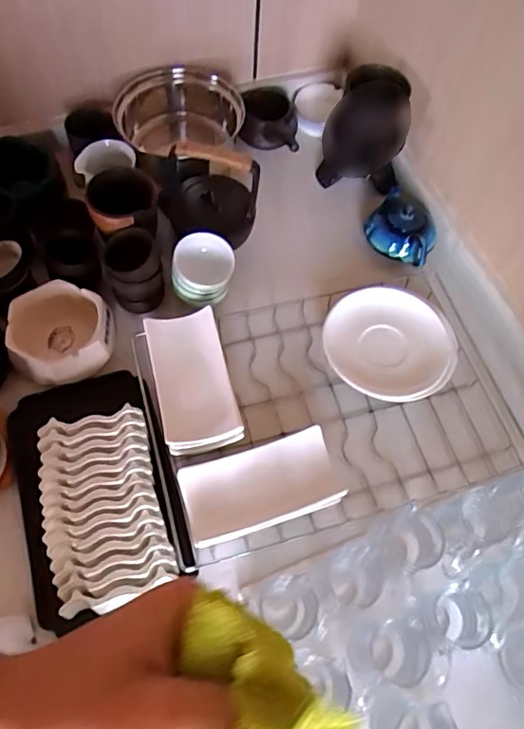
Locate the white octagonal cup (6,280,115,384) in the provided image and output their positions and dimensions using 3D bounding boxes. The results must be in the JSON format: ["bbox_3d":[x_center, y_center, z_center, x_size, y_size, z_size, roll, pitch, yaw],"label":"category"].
[{"bbox_3d":[-0.219,-0.031,0.608,0.106,0.059,0.106,-15,64,-12],"label":"white octagonal cup"}]

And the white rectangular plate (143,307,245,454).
[{"bbox_3d":[-0.072,0.015,0.567,0.076,0.020,0.150,-11,63,-10],"label":"white rectangular plate"}]

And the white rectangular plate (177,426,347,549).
[{"bbox_3d":[-0.002,0.118,0.530,0.144,0.022,0.074,-15,64,-12],"label":"white rectangular plate"}]

